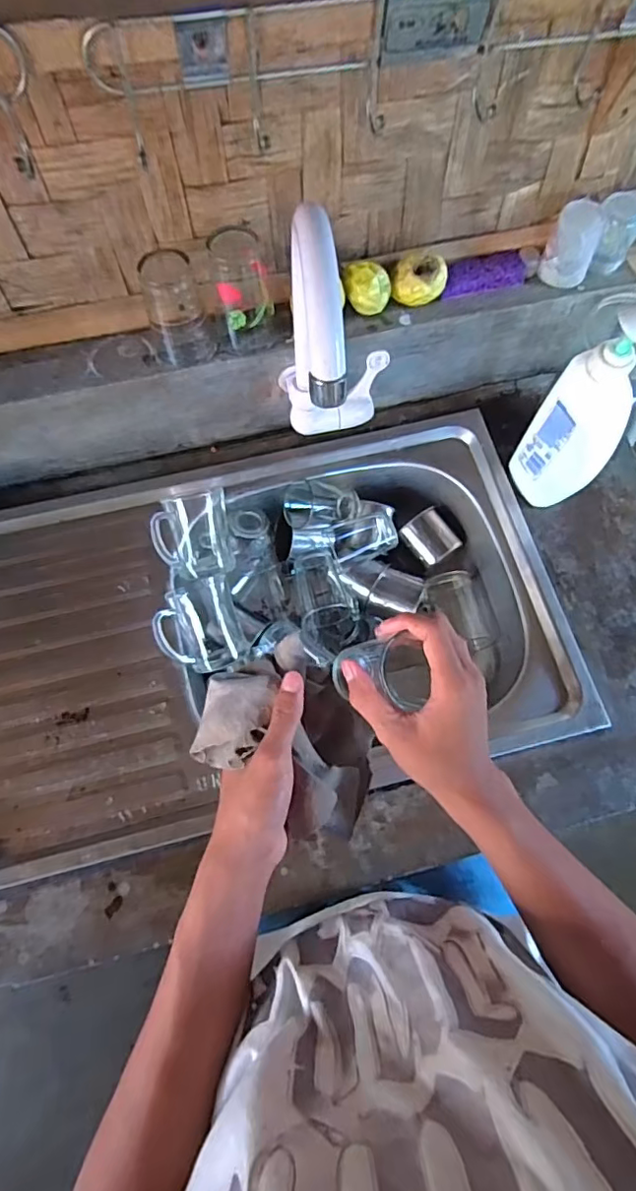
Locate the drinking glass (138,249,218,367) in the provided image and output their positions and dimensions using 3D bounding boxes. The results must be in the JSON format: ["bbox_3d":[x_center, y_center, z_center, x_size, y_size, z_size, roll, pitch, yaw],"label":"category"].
[{"bbox_3d":[-0.144,-0.292,0.551,0.064,0.089,0.069,-11,72,-5],"label":"drinking glass"}]

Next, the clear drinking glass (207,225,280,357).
[{"bbox_3d":[-0.076,-0.300,0.548,0.054,0.103,0.053,-13,72,-5],"label":"clear drinking glass"}]

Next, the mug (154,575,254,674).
[{"bbox_3d":[-0.132,0.033,0.613,0.086,0.068,0.101,-19,73,-7],"label":"mug"}]

